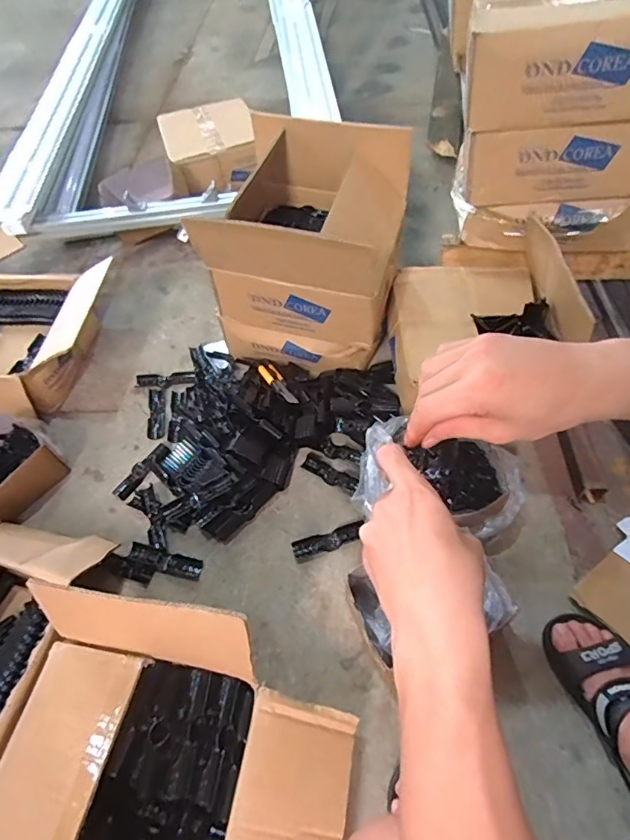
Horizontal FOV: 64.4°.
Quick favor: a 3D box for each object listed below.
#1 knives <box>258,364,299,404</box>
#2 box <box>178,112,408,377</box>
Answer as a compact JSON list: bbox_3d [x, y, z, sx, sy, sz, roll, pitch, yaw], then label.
[{"bbox_3d":[-0.071,-0.073,0.989,0.033,0.012,0.151,-28,41,-13],"label":"knives"},{"bbox_3d":[-0.015,-0.315,0.977,0.331,0.355,0.317,12,56,13],"label":"box"}]

